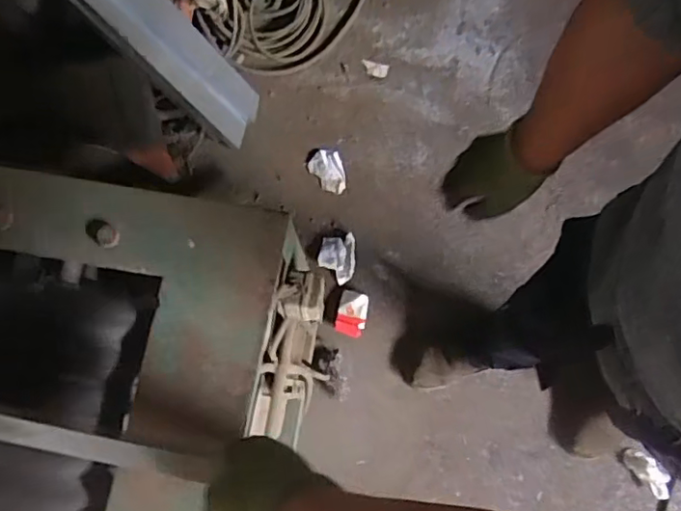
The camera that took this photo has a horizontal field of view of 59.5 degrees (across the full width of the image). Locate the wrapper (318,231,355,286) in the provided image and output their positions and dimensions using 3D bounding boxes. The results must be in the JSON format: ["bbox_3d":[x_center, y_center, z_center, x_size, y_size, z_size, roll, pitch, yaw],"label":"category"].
[{"bbox_3d":[-0.008,0.007,1.434,0.084,0.016,0.119,2,77,2],"label":"wrapper"}]

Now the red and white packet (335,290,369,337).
[{"bbox_3d":[0.028,0.138,1.431,0.071,0.025,0.105,9,77,3],"label":"red and white packet"}]

